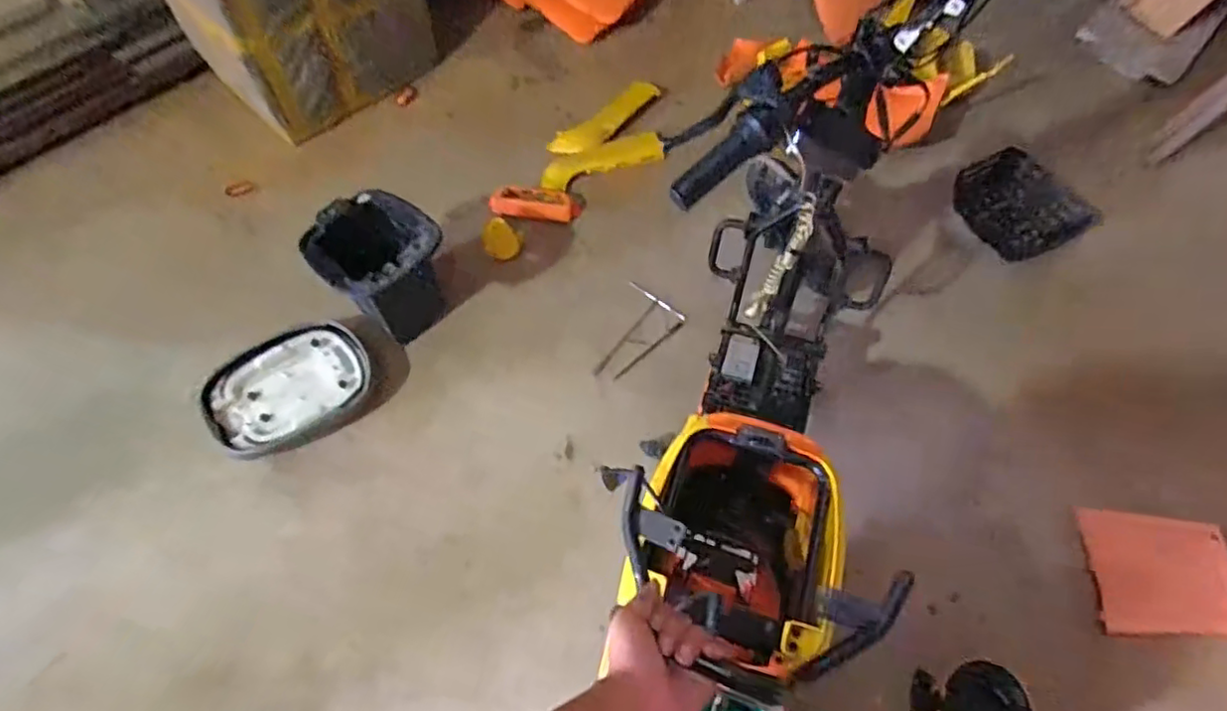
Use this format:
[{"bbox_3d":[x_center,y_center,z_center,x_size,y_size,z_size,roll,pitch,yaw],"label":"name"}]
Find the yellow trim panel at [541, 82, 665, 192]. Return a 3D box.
[{"bbox_3d":[-0.025,-0.658,1.868,0.463,0.109,0.224,-27,67,-14],"label":"yellow trim panel"}]

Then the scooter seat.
[{"bbox_3d":[-0.752,0.067,1.425,0.351,0.076,0.261,-36,70,-18],"label":"scooter seat"}]

